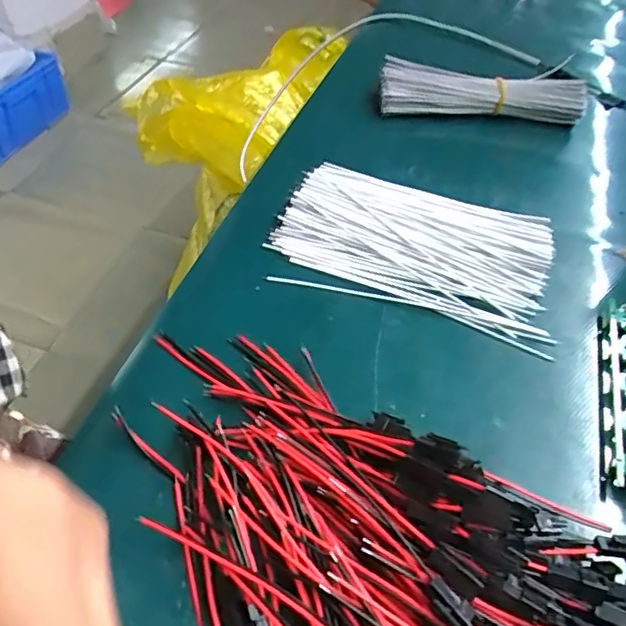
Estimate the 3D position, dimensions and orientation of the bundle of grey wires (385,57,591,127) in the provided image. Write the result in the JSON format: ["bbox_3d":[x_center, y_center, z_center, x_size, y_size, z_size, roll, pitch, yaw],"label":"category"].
[{"bbox_3d":[0.119,-0.156,0.422,0.140,0.038,0.035,3,49,-1],"label":"bundle of grey wires"}]

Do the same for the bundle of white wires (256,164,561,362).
[{"bbox_3d":[0.055,-0.038,0.320,0.147,0.018,0.092,15,50,9],"label":"bundle of white wires"}]

